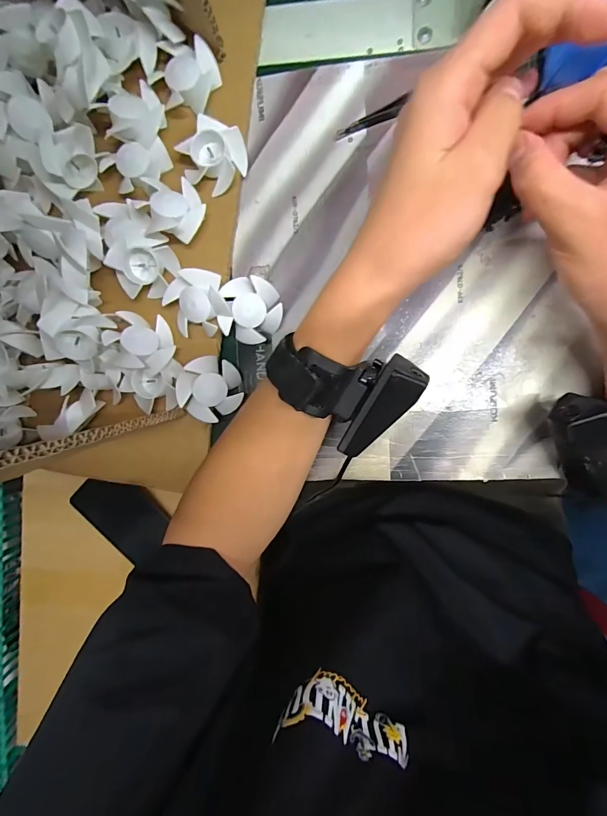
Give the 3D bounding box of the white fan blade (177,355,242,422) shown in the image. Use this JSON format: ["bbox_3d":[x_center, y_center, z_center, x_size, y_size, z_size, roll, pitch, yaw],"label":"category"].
[{"bbox_3d":[-0.068,-0.014,0.272,0.040,0.023,0.045,-10,93,7],"label":"white fan blade"}]

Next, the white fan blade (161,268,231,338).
[{"bbox_3d":[-0.073,-0.071,0.263,0.042,0.027,0.042,1,95,6],"label":"white fan blade"}]

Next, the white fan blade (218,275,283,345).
[{"bbox_3d":[-0.037,-0.070,0.272,0.042,0.020,0.044,1,95,6],"label":"white fan blade"}]

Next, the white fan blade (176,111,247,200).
[{"bbox_3d":[-0.062,-0.174,0.262,0.038,0.023,0.042,36,97,2],"label":"white fan blade"}]

